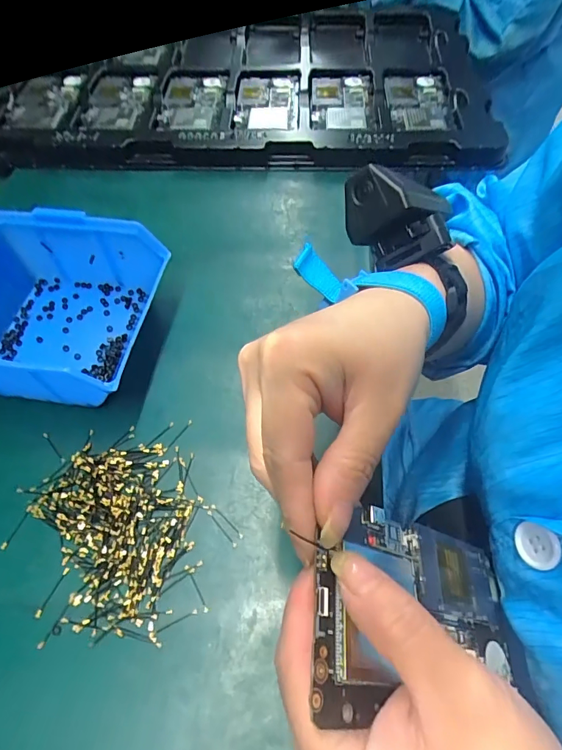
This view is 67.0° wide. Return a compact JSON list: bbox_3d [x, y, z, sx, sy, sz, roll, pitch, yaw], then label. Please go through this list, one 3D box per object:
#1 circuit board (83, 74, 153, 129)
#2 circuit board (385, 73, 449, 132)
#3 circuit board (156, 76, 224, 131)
[{"bbox_3d":[-0.186,-0.304,0.477,0.065,0.011,0.112,-1,59,3],"label":"circuit board"},{"bbox_3d":[0.152,-0.308,0.479,0.064,0.014,0.125,2,57,0],"label":"circuit board"},{"bbox_3d":[-0.098,-0.302,0.475,0.069,0.011,0.111,-1,59,3],"label":"circuit board"}]

